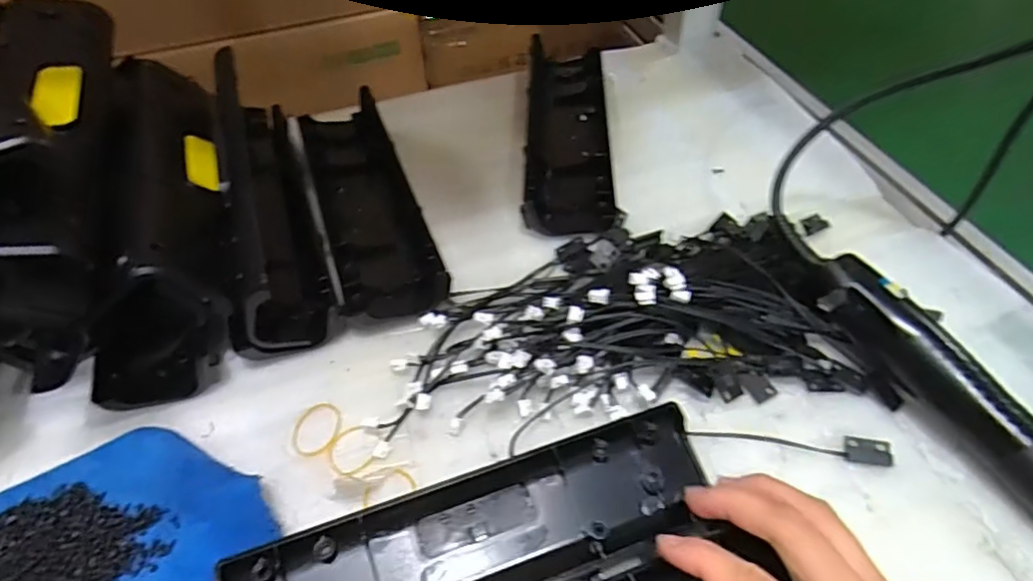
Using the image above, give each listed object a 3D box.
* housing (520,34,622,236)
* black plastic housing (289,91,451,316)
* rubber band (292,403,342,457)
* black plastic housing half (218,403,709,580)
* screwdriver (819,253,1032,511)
[{"bbox_3d":[0.045,-0.147,0.530,0.070,0.034,0.255,1,50,2],"label":"housing"},{"bbox_3d":[-0.118,-0.072,0.467,0.072,0.034,0.237,-18,52,-13],"label":"black plastic housing"},{"bbox_3d":[-0.117,0.080,0.361,0.026,0.004,0.034,0,50,2],"label":"rubber band"},{"bbox_3d":[-0.016,0.124,0.306,0.242,0.034,0.071,-17,52,-14],"label":"black plastic housing half"},{"bbox_3d":[0.251,0.068,0.332,0.031,0.049,0.213,-26,54,-19],"label":"screwdriver"}]

